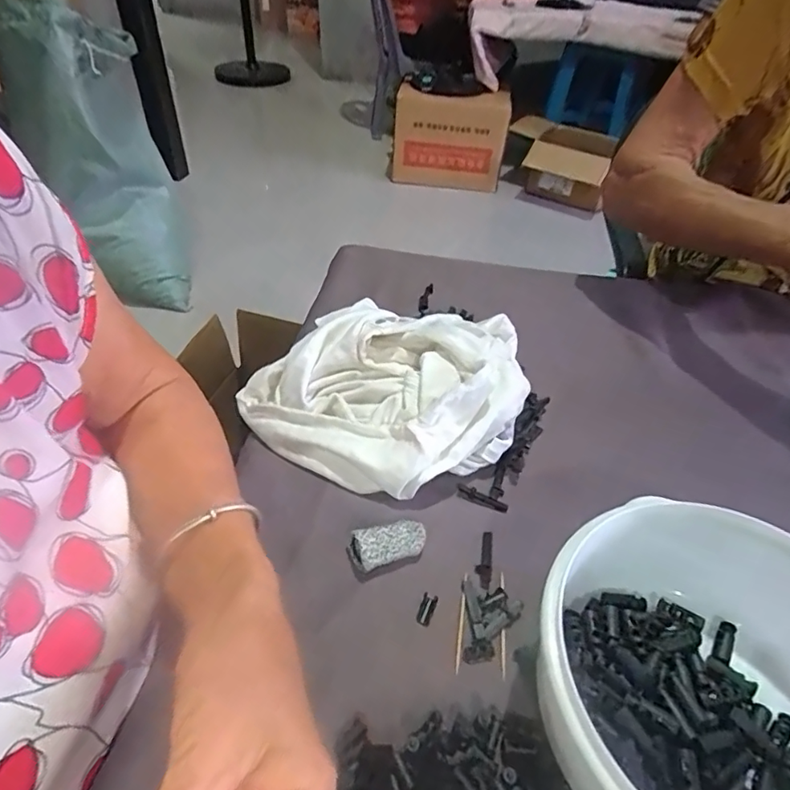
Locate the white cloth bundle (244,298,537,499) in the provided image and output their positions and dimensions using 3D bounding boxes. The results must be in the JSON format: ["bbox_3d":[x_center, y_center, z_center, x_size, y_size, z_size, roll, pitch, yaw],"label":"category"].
[{"bbox_3d":[0.002,-0.017,0.420,0.195,0.066,0.189,1,43,0],"label":"white cloth bundle"}]

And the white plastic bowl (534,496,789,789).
[{"bbox_3d":[0.140,0.138,0.246,0.146,0.075,0.154,1,43,0],"label":"white plastic bowl"}]

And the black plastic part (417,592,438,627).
[{"bbox_3d":[0.019,0.125,0.309,0.008,0.004,0.017,17,45,17],"label":"black plastic part"}]

